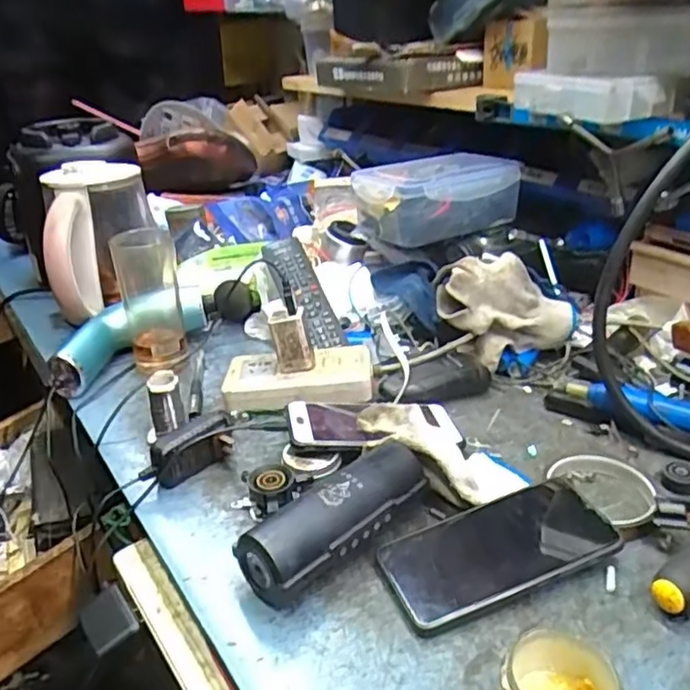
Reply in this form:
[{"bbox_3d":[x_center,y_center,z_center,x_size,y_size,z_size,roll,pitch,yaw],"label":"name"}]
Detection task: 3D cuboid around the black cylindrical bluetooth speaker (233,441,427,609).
[{"bbox_3d":[-0.003,0.129,0.470,0.150,0.054,0.049,-25,35,-36],"label":"black cylindrical bluetooth speaker"}]

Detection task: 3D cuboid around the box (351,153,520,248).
[{"bbox_3d":[0.115,-0.185,0.831,0.193,0.087,0.123,-15,30,-24],"label":"box"}]

